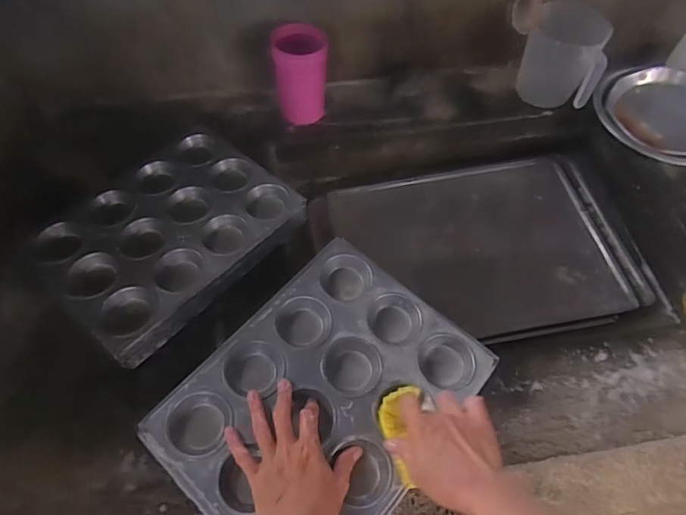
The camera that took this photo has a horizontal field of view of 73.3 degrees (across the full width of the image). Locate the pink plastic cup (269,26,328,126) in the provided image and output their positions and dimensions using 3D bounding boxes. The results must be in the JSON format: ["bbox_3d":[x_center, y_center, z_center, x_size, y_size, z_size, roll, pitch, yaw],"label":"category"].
[{"bbox_3d":[-0.070,-0.305,0.776,0.083,0.136,0.076,1,59,-1],"label":"pink plastic cup"}]

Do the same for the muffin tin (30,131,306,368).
[{"bbox_3d":[-0.241,-0.039,0.652,0.240,0.051,0.316,41,66,20],"label":"muffin tin"}]

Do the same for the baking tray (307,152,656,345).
[{"bbox_3d":[0.233,-0.028,0.797,0.546,0.039,0.357,-8,60,-6],"label":"baking tray"}]

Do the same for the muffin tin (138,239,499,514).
[{"bbox_3d":[-0.019,0.155,0.517,0.245,0.032,0.317,38,65,19],"label":"muffin tin"}]

